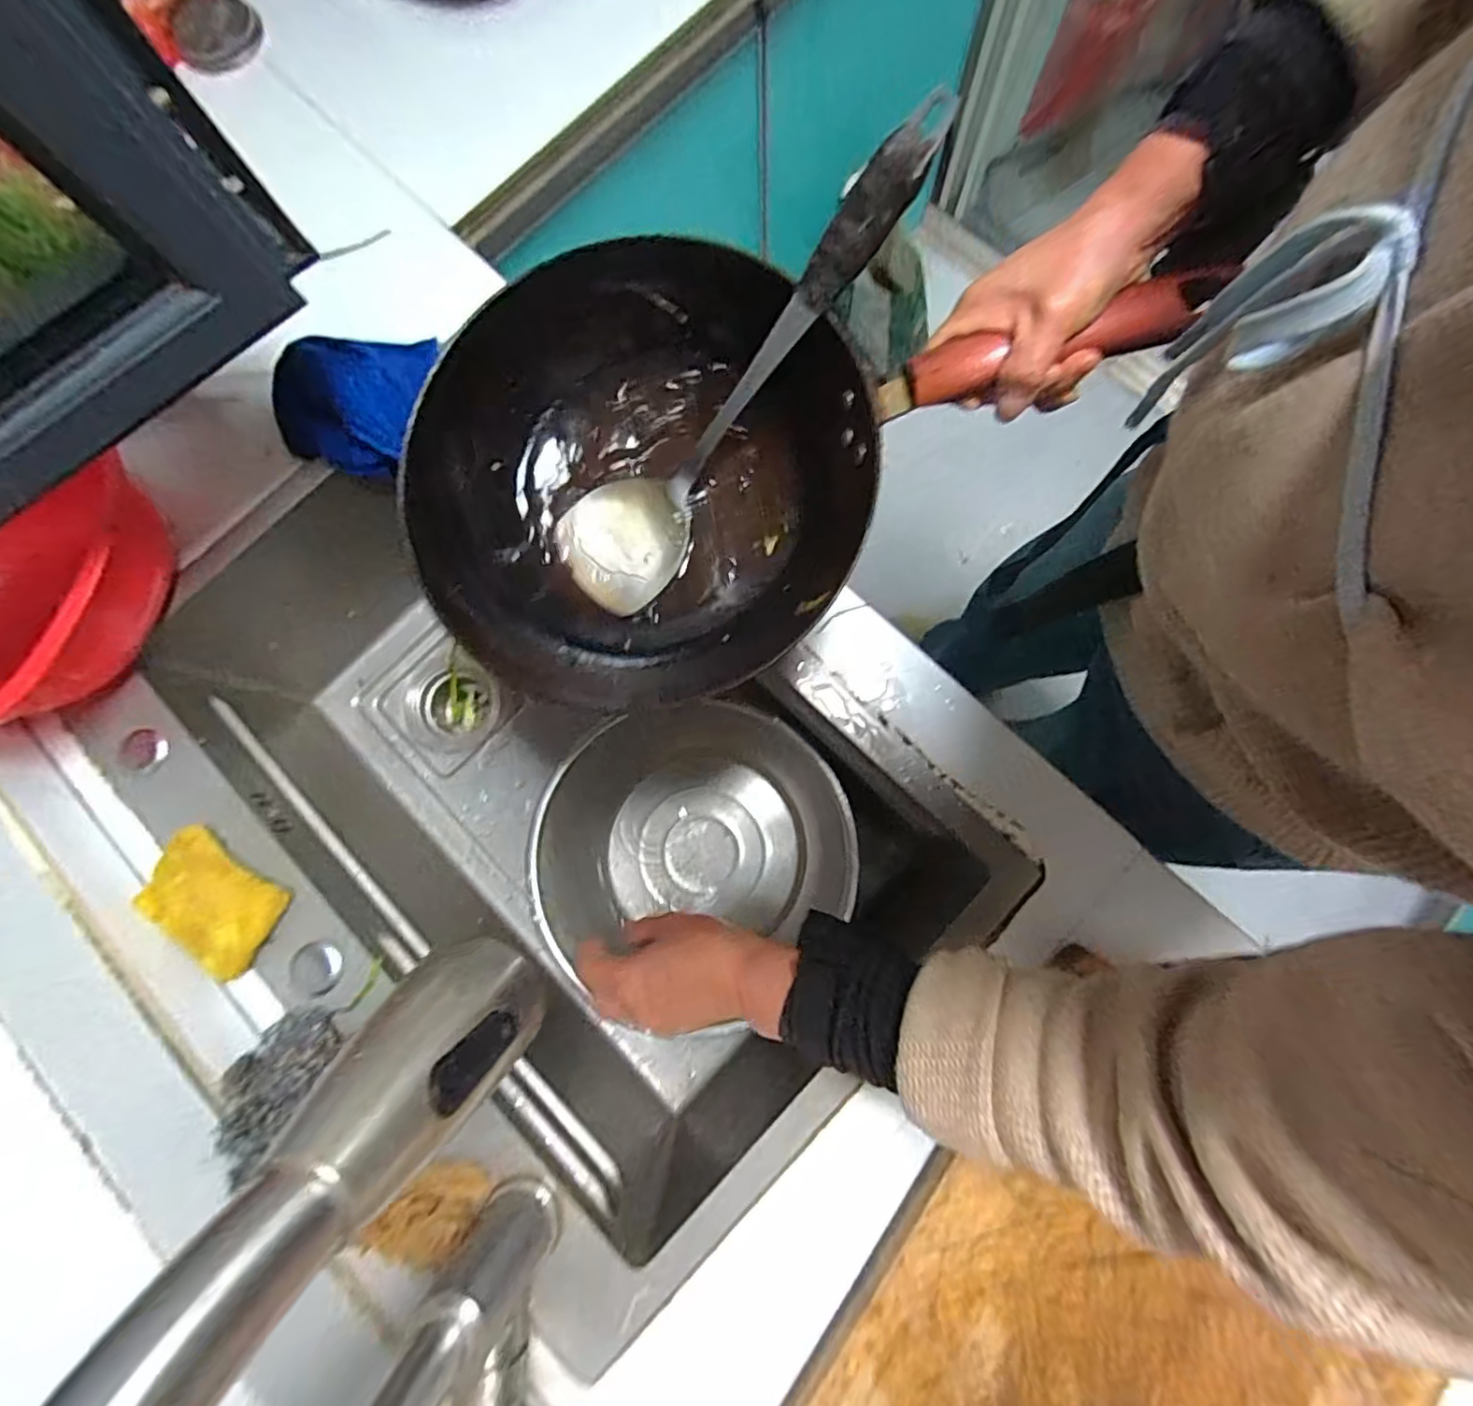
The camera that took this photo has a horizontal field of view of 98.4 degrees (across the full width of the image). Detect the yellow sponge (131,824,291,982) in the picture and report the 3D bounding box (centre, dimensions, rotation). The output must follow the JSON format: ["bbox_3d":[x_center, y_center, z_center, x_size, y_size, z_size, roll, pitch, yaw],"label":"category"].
[{"bbox_3d":[-0.389,0.145,0.469,0.106,0.009,0.069,34,83,8],"label":"yellow sponge"}]

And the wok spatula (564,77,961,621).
[{"bbox_3d":[0.000,-0.196,0.407,0.339,0.057,0.089,-42,78,34],"label":"wok spatula"}]

